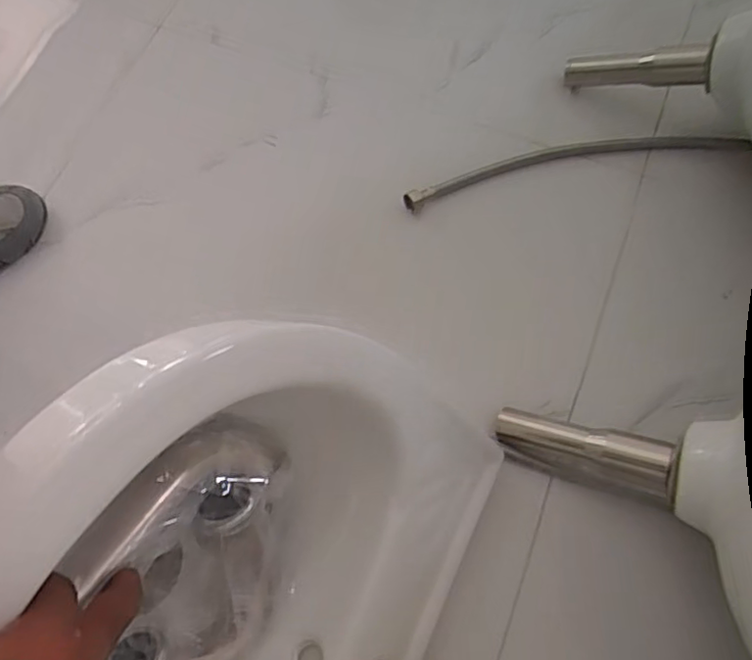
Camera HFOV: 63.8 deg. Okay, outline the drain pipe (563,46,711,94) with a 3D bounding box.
[{"bbox_3d":[0.282,-0.285,0.661,0.144,0.036,0.029,12,70,33],"label":"drain pipe"}]

